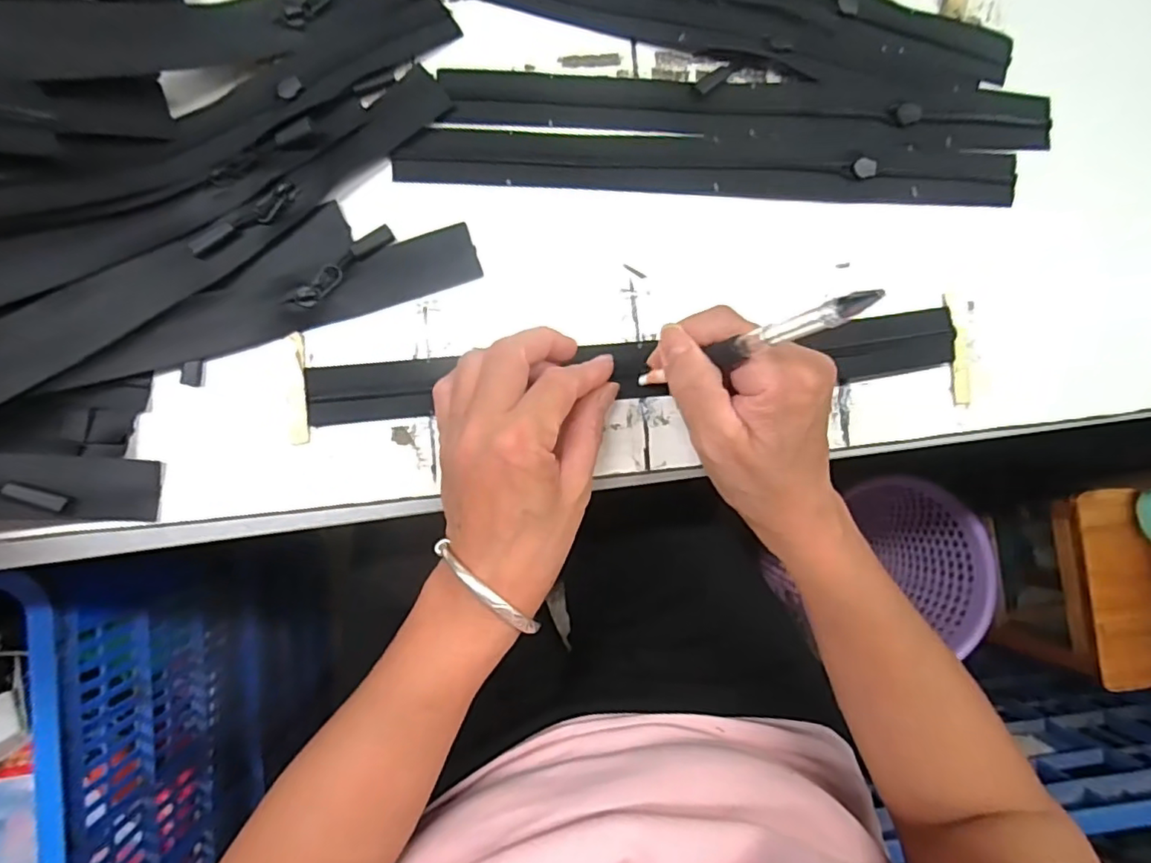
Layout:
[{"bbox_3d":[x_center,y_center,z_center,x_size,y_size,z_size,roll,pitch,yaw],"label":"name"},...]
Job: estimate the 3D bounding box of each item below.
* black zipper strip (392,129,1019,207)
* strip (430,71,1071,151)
[{"bbox_3d":[0.079,-0.148,0.327,0.344,0.008,0.030,1,85,-4],"label":"black zipper strip"},{"bbox_3d":[0.103,-0.181,0.331,0.344,0.008,0.037,1,85,-4],"label":"strip"}]

